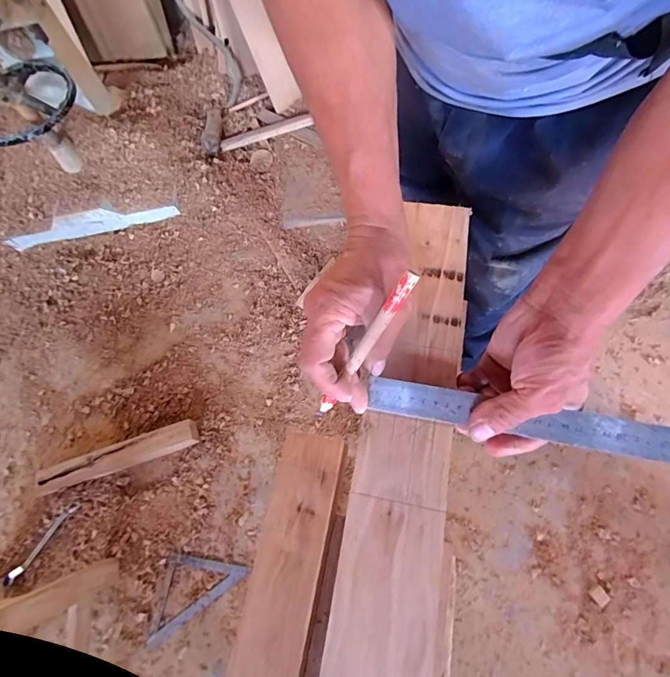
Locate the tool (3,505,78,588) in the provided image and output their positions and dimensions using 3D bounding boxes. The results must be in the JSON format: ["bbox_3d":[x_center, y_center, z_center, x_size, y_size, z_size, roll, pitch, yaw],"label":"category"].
[{"bbox_3d":[-0.755,0.527,0.983,0.025,0.011,0.231,33,73,16],"label":"tool"}]

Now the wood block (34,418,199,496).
[{"bbox_3d":[-0.584,0.321,1.039,0.429,0.063,0.066,-18,67,-5],"label":"wood block"}]

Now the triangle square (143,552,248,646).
[{"bbox_3d":[-0.362,0.601,0.945,0.260,0.009,0.138,-34,69,-11],"label":"triangle square"}]

